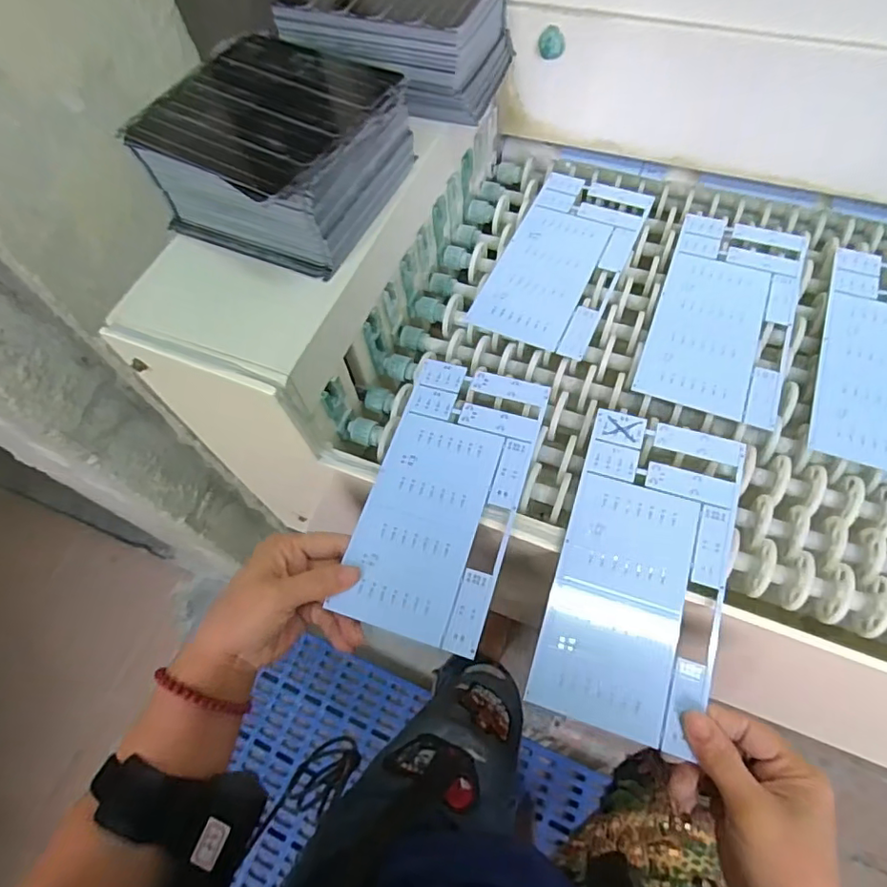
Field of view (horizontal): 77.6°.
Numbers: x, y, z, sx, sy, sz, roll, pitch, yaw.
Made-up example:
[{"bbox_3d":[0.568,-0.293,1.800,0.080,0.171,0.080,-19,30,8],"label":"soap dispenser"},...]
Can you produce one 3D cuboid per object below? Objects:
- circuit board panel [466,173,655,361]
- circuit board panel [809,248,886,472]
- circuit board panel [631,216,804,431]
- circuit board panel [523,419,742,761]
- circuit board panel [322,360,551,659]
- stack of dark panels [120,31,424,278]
[{"bbox_3d":[0.115,-0.176,0.520,0.106,0.009,0.211,23,67,14],"label":"circuit board panel"},{"bbox_3d":[0.364,-0.071,0.444,0.109,0.007,0.217,18,66,12],"label":"circuit board panel"},{"bbox_3d":[0.244,-0.119,0.476,0.106,0.004,0.220,20,66,13],"label":"circuit board panel"},{"bbox_3d":[0.135,0.082,0.376,0.105,0.004,0.211,17,70,12],"label":"circuit board panel"},{"bbox_3d":[0.003,0.034,0.409,0.104,0.005,0.211,15,65,11],"label":"circuit board panel"},{"bbox_3d":[-0.114,-0.209,0.401,0.145,0.076,0.137,27,68,19],"label":"stack of dark panels"}]

